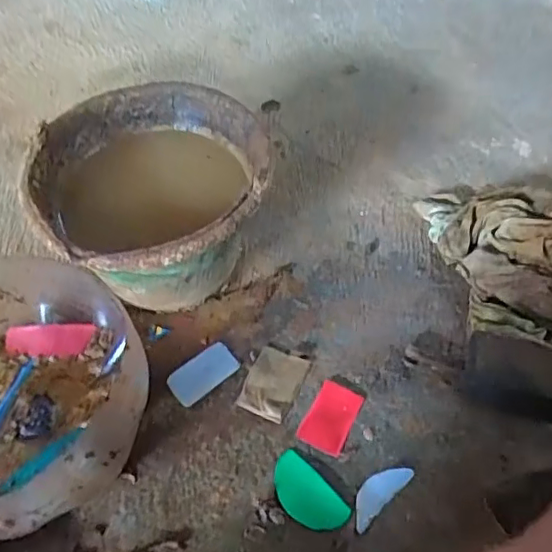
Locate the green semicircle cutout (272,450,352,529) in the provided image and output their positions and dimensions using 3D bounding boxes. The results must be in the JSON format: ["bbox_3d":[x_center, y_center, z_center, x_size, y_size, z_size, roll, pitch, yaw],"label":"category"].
[{"bbox_3d":[0.028,0.212,0.560,0.046,0.004,0.083,-37,62,-25],"label":"green semicircle cutout"}]

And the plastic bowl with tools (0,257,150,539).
[{"bbox_3d":[-0.262,0.119,0.560,0.246,0.134,0.259,0,53,0],"label":"plastic bowl with tools"}]

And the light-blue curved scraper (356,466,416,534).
[{"bbox_3d":[0.099,0.210,0.561,0.076,0.005,0.028,-37,62,-25],"label":"light-blue curved scraper"}]

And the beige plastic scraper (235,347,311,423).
[{"bbox_3d":[-0.003,0.114,0.628,0.056,0.004,0.078,20,55,14],"label":"beige plastic scraper"}]

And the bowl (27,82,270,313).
[{"bbox_3d":[-0.135,-0.071,0.674,0.245,0.184,0.269,0,53,0],"label":"bowl"}]

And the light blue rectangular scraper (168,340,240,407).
[{"bbox_3d":[-0.080,0.106,0.635,0.076,0.004,0.042,-36,65,-19],"label":"light blue rectangular scraper"}]

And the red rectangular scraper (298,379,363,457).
[{"bbox_3d":[0.058,0.146,0.607,0.047,0.008,0.075,22,56,15],"label":"red rectangular scraper"}]

